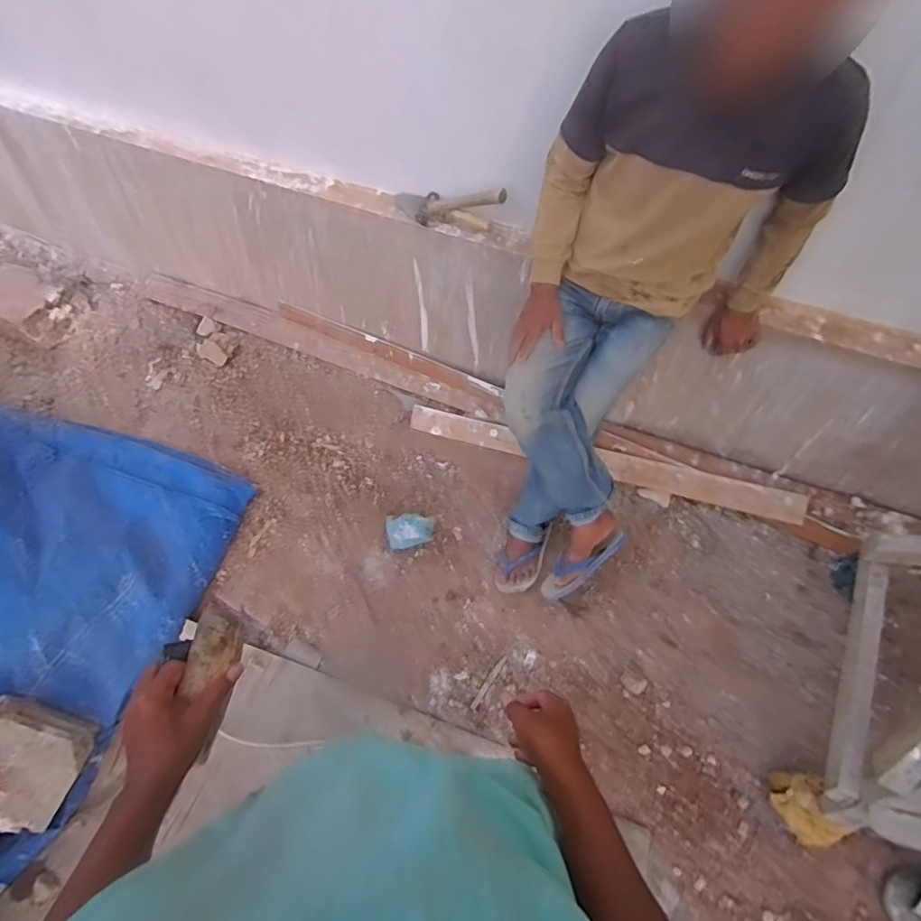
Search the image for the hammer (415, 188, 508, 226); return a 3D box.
[{"bbox_3d":[-0.004,-0.673,1.453,0.307,0.053,0.077,15,60,43],"label":"hammer"}]

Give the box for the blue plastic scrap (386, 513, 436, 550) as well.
[{"bbox_3d":[-0.146,0.205,1.627,0.147,0.040,0.106,-8,63,-2],"label":"blue plastic scrap"}]

